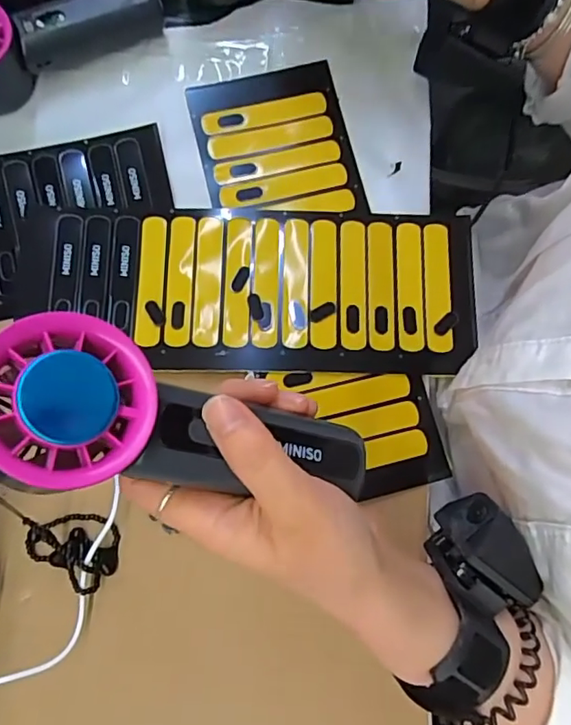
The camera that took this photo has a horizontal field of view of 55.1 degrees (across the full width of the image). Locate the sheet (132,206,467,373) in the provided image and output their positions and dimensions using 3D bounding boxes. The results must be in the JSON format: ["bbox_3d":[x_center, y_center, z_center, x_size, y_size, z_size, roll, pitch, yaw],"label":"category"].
[{"bbox_3d":[0.014,-0.049,0.368,0.224,0.007,0.111,1,80,0],"label":"sheet"}]

